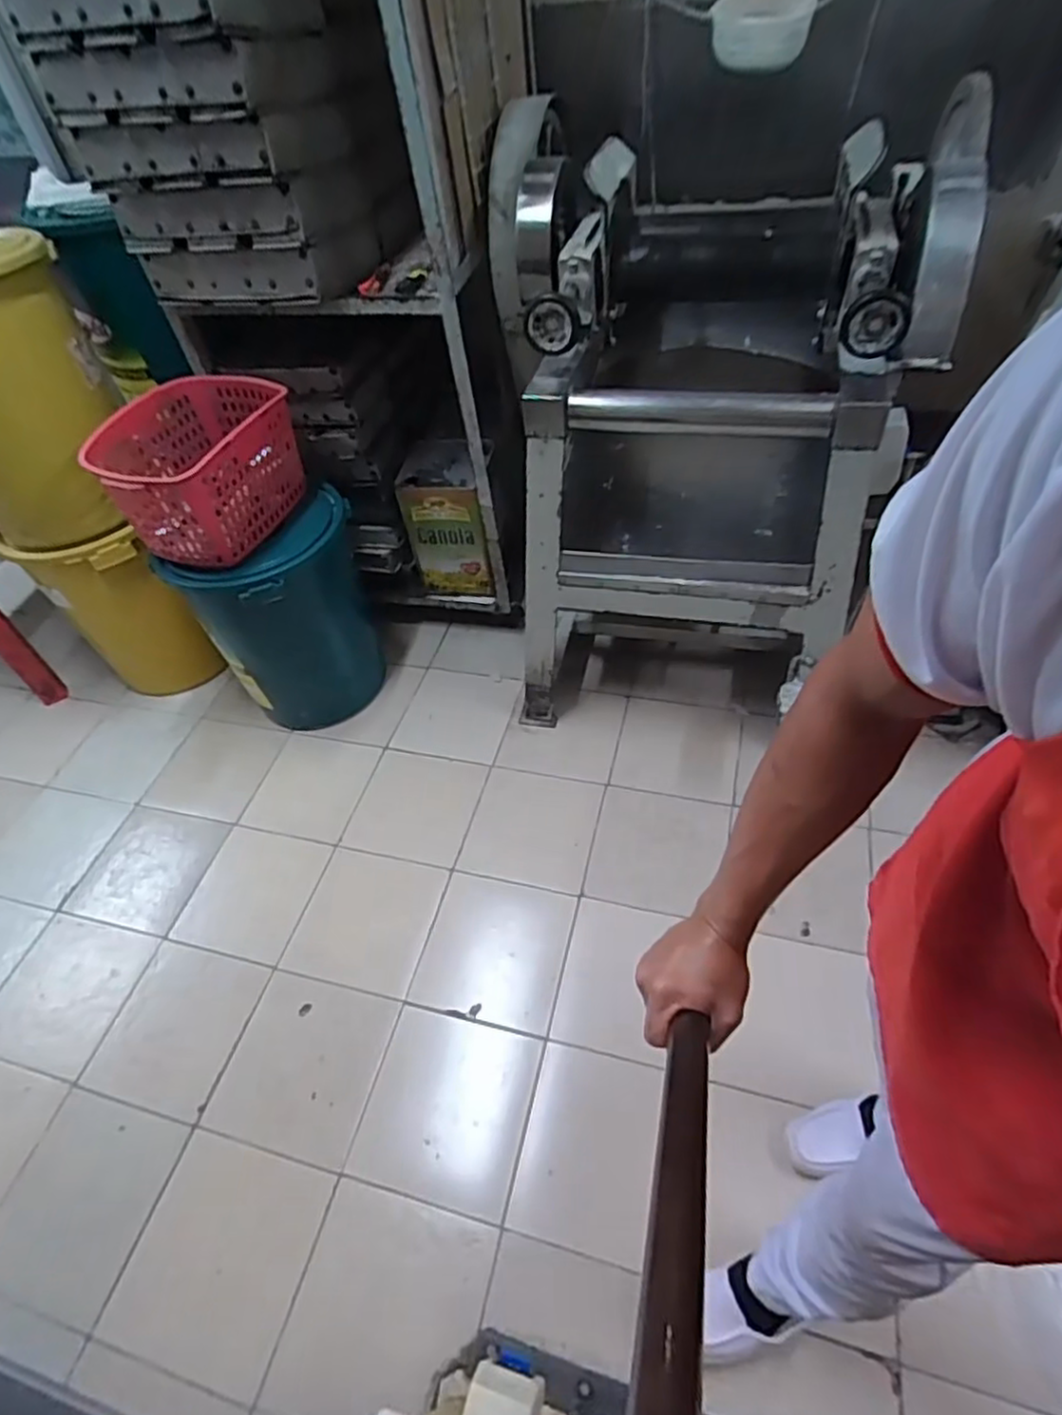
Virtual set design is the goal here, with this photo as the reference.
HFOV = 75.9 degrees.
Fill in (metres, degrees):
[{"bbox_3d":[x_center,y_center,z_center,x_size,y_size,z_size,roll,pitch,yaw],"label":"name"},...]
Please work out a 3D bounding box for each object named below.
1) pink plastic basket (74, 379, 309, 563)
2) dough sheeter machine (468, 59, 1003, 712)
[{"bbox_3d":[-0.735,-0.530,1.514,0.313,0.226,0.416,10,51,15],"label":"pink plastic basket"},{"bbox_3d":[0.330,-0.566,1.616,0.926,1.086,0.875,9,51,14],"label":"dough sheeter machine"}]

